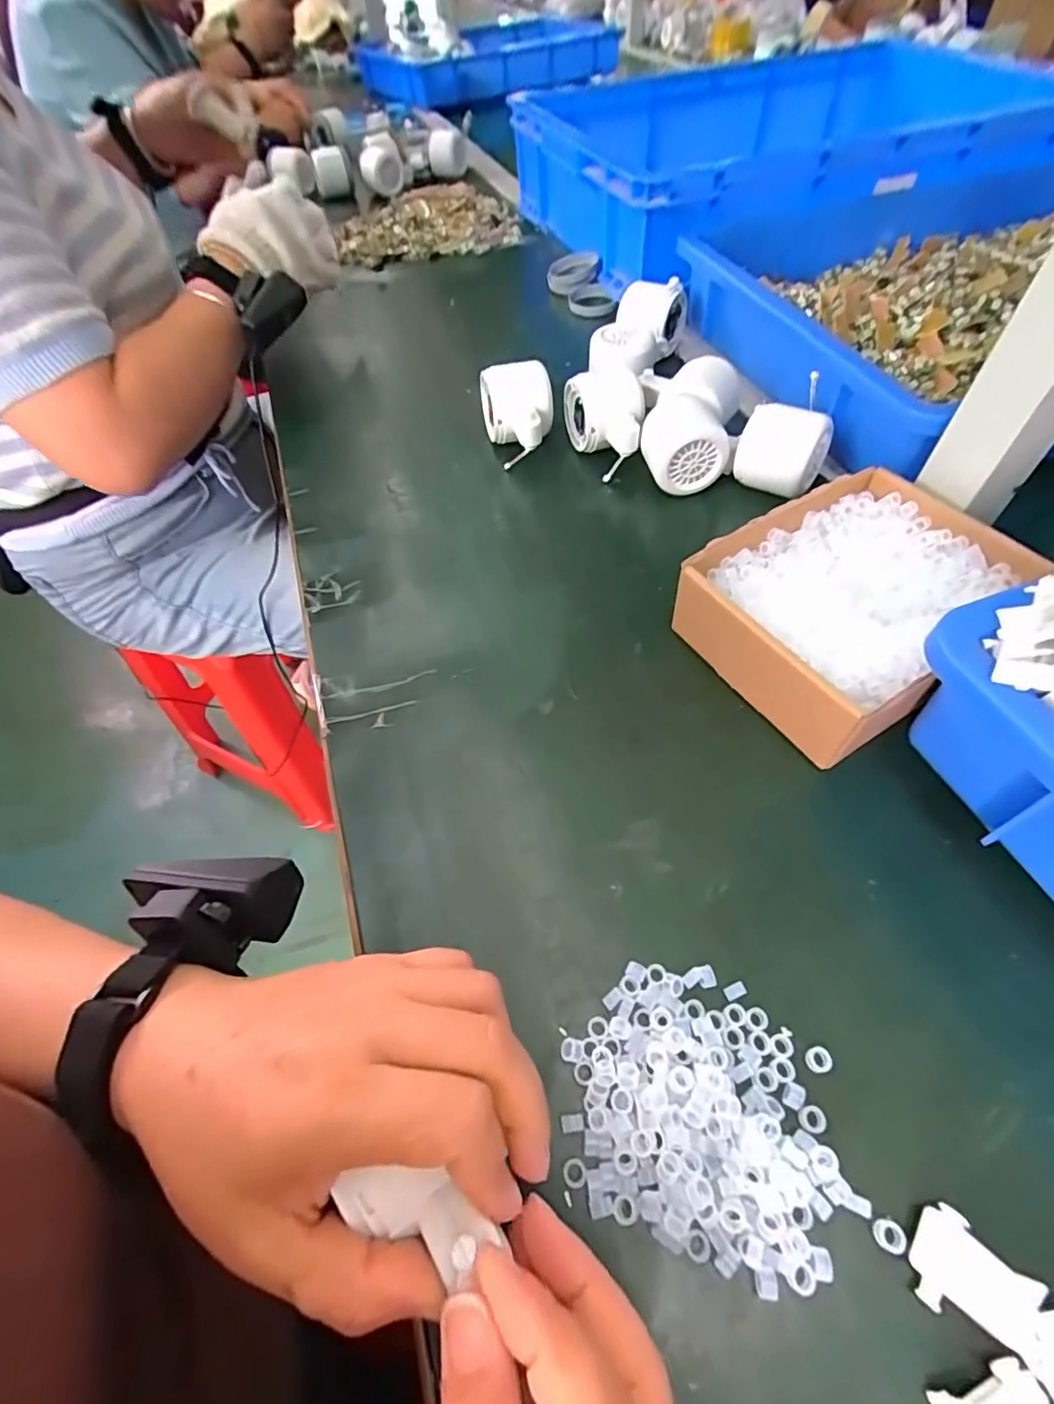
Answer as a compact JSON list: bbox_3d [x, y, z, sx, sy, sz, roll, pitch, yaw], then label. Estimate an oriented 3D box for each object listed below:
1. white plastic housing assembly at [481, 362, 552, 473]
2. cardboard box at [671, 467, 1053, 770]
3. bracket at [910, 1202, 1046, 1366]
[{"bbox_3d":[-0.009,-0.241,0.487,0.060,0.062,0.062,-1,54,1],"label":"white plastic housing assembly"},{"bbox_3d":[0.193,-0.057,0.351,0.179,0.056,0.136,-29,58,-17],"label":"cardboard box"},{"bbox_3d":[0.150,0.195,0.195,0.034,0.009,0.029,33,62,23],"label":"bracket"}]

